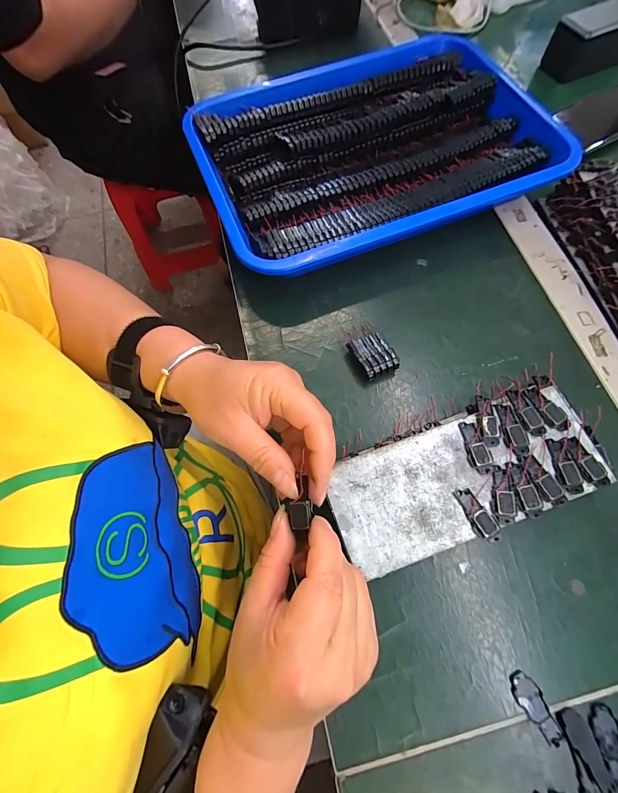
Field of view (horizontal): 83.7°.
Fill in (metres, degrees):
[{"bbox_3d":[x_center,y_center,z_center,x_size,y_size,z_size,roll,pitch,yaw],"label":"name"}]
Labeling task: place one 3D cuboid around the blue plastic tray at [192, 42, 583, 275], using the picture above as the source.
[{"bbox_3d":[0.065,-0.265,0.378,0.350,0.055,0.263,-22,70,-6],"label":"blue plastic tray"}]

